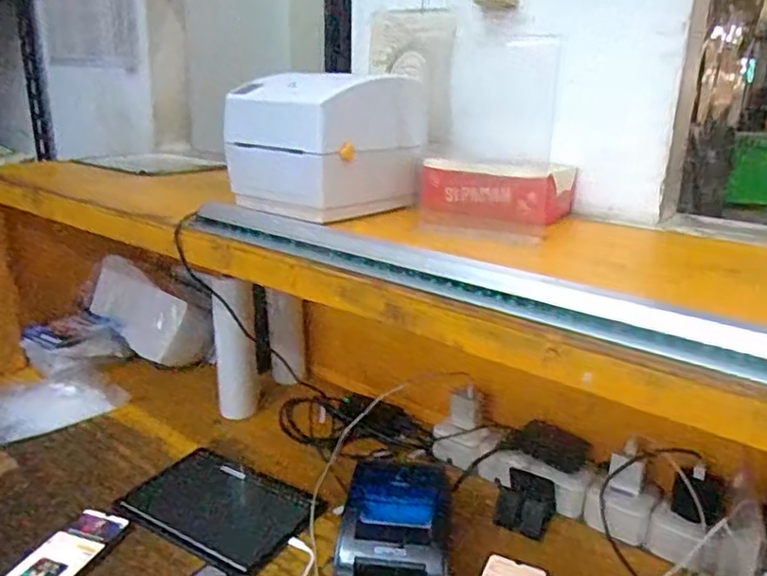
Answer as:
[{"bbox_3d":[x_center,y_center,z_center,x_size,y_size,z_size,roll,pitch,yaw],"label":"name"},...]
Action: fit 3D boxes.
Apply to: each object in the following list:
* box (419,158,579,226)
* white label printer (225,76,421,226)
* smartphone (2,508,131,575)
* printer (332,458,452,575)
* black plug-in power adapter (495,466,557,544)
[{"bbox_3d":[0.148,-0.132,0.830,0.181,0.065,0.119,11,21,27],"label":"box"},{"bbox_3d":[-0.069,-0.181,0.810,0.175,0.160,0.194,16,23,37],"label":"white label printer"},{"bbox_3d":[-0.391,0.323,0.761,0.081,0.015,0.166,9,20,21],"label":"smartphone"},{"bbox_3d":[0.013,0.291,0.721,0.123,0.119,0.150,3,18,5],"label":"printer"},{"bbox_3d":[0.190,0.286,0.842,0.073,0.049,0.059,11,20,26],"label":"black plug-in power adapter"}]

